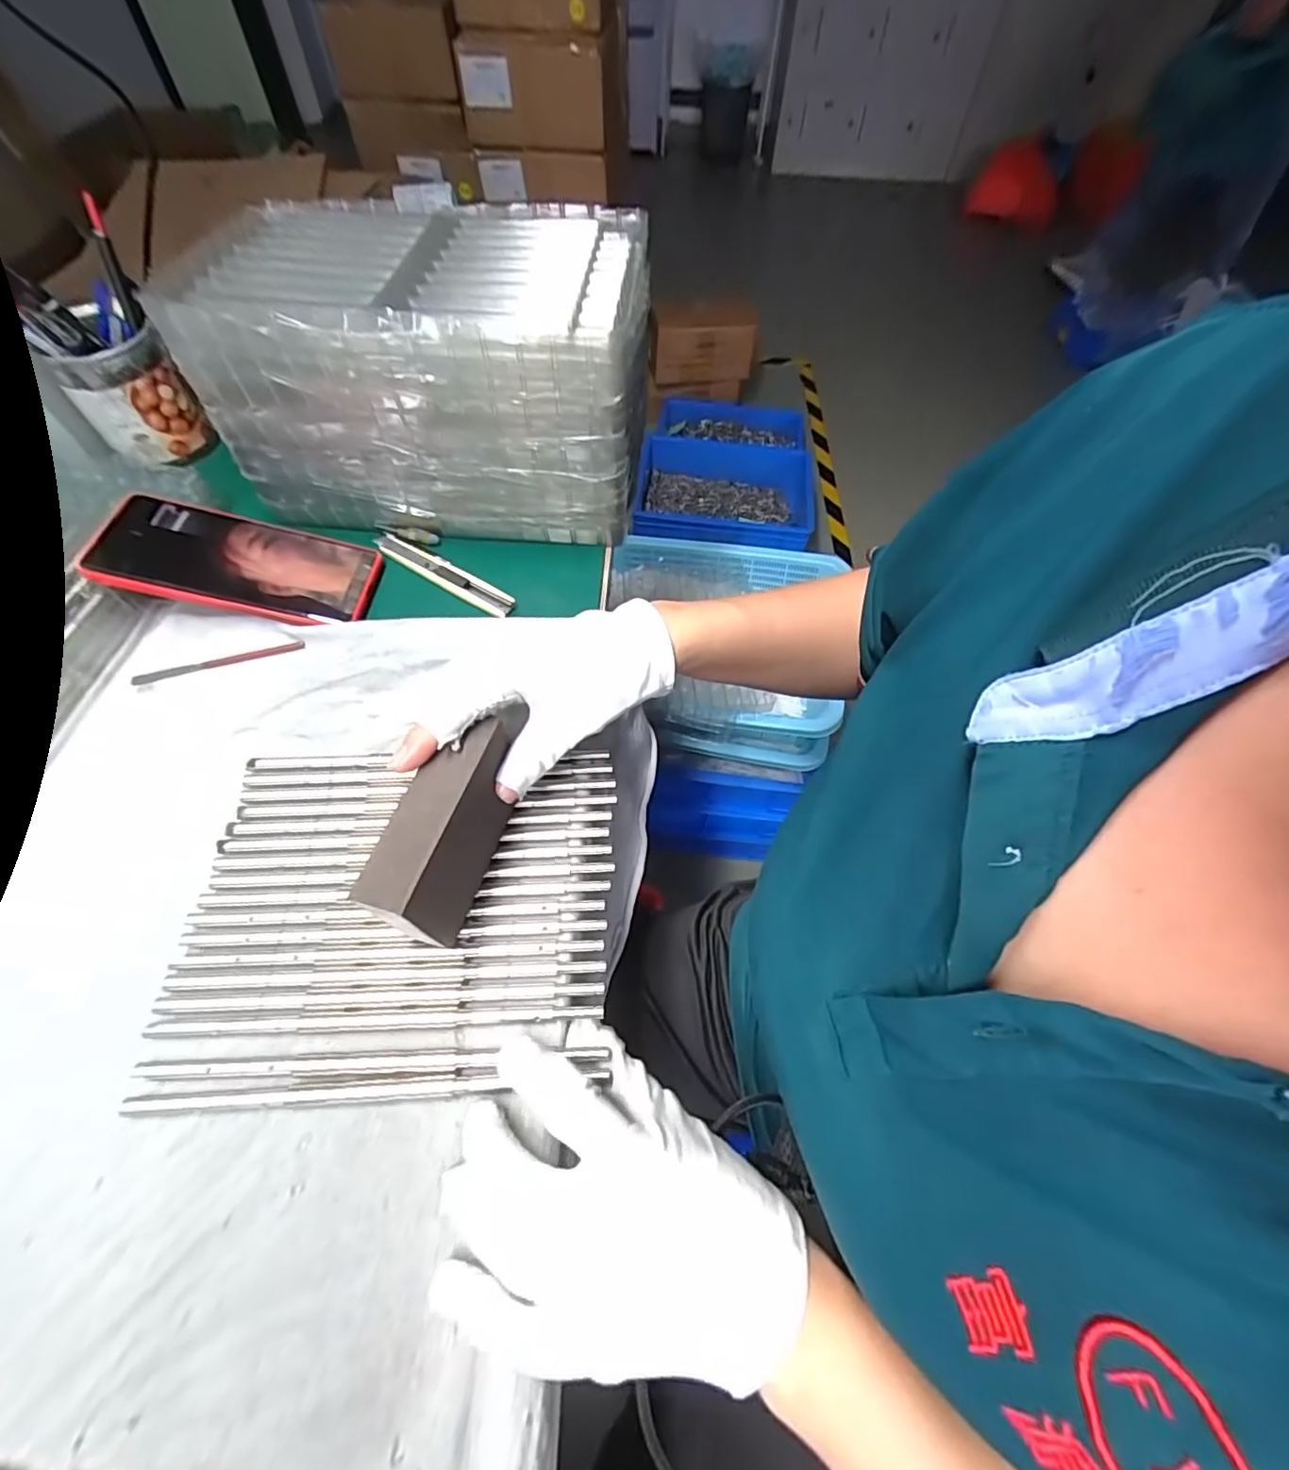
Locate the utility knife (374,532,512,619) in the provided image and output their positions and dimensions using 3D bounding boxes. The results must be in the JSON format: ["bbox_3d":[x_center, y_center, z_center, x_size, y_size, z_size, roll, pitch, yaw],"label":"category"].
[{"bbox_3d":[-0.147,-0.118,0.431,0.124,0.013,0.017,29,63,16],"label":"utility knife"}]

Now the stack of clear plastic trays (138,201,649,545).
[{"bbox_3d":[-0.139,-0.262,0.426,0.273,0.141,0.171,5,59,3],"label":"stack of clear plastic trays"}]

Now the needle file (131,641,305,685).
[{"bbox_3d":[-0.281,-0.048,0.387,0.106,0.004,0.007,-14,60,-8],"label":"needle file"}]

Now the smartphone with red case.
[{"bbox_3d":[-0.271,-0.117,0.397,0.159,0.014,0.076,9,58,-16],"label":"smartphone with red case"}]

